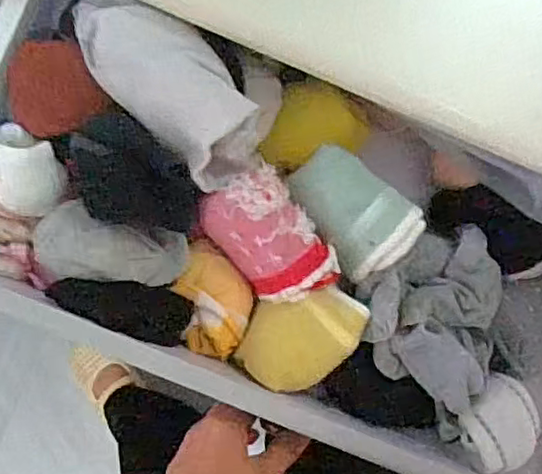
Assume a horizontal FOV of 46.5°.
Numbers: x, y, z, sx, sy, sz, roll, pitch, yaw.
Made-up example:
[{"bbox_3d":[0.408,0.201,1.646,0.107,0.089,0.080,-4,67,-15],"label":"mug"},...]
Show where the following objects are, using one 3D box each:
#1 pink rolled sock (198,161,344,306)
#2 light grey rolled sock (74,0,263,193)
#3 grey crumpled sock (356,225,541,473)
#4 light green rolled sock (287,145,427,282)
[{"bbox_3d":[0.001,0.001,0.429,0.059,0.038,0.098,-39,90,-5],"label":"pink rolled sock"},{"bbox_3d":[-0.069,-0.104,0.424,0.068,0.044,0.156,-44,91,-5],"label":"light grey rolled sock"},{"bbox_3d":[0.126,0.082,0.446,0.101,0.038,0.162,-12,88,-5],"label":"grey crumpled sock"},{"bbox_3d":[0.056,-0.021,0.434,0.058,0.027,0.088,-42,91,-5],"label":"light green rolled sock"}]

